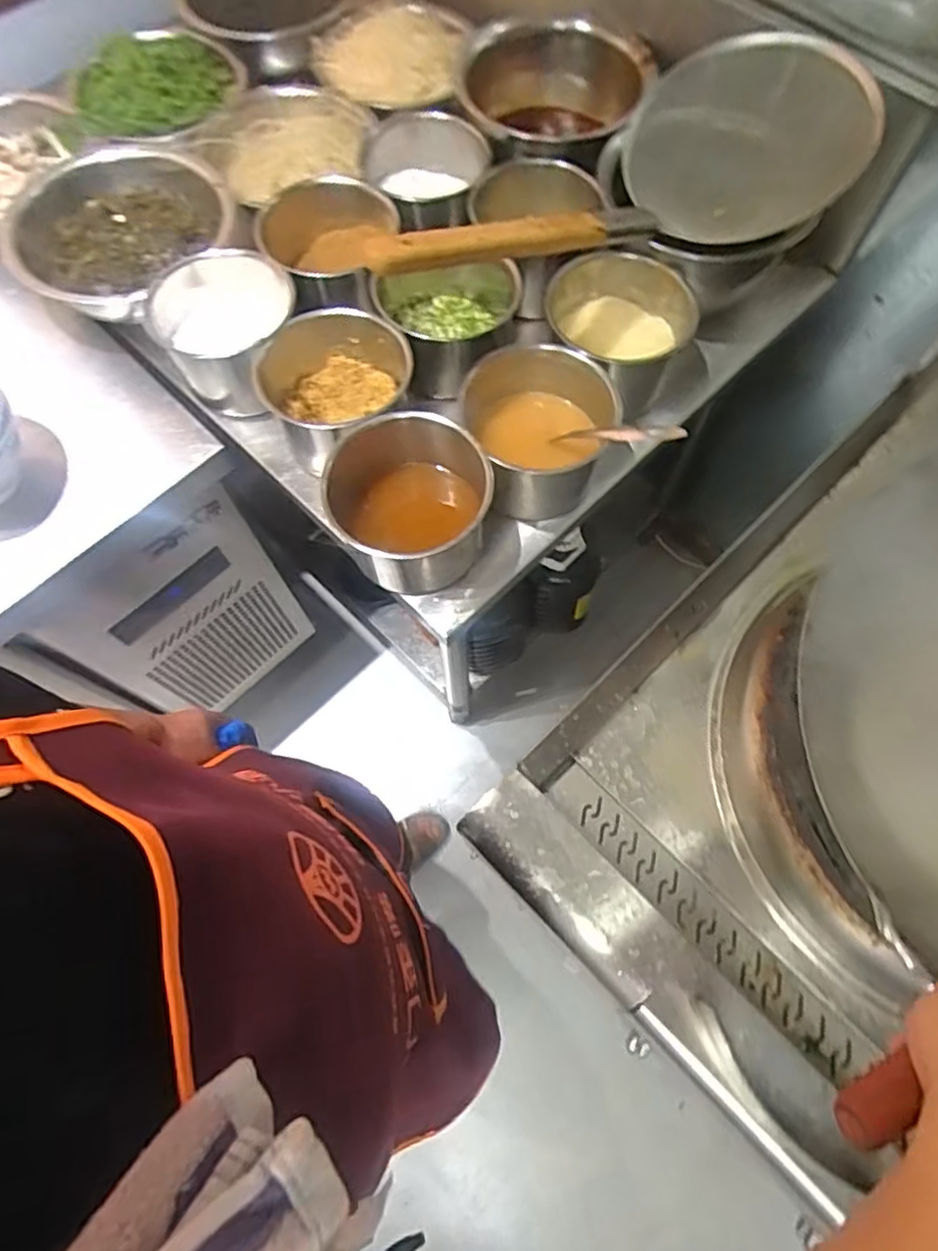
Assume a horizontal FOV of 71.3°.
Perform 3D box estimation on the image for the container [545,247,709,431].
[{"bbox_3d":[0.190,-0.361,0.816,0.165,0.106,0.160,-8,70,-2],"label":"container"}]

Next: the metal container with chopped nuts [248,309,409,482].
[{"bbox_3d":[-0.152,-0.270,0.779,0.183,0.116,0.167,-18,70,-6],"label":"metal container with chopped nuts"}]

